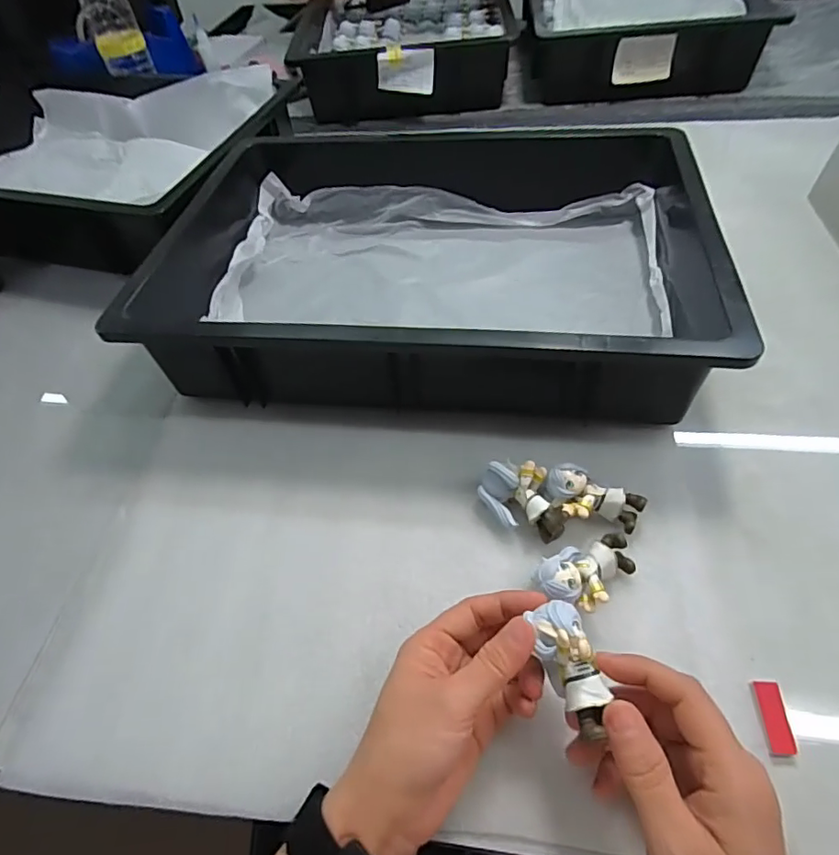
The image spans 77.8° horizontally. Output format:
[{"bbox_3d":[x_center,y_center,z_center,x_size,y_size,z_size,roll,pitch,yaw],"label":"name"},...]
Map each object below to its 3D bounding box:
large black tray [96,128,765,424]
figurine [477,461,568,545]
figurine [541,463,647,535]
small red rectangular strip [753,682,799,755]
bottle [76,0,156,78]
[{"bbox_3d":[0.009,-0.166,0.482,0.458,0.105,0.348,5,54,10],"label":"large black tray"},{"bbox_3d":[0.068,0.053,0.350,0.043,0.036,0.053,-15,54,-6],"label":"figurine"},{"bbox_3d":[0.113,0.050,0.345,0.062,0.024,0.032,21,58,21],"label":"figurine"},{"bbox_3d":[0.188,0.154,0.276,0.013,0.005,0.033,0,53,7],"label":"small red rectangular strip"},{"bbox_3d":[-0.451,-0.591,0.735,0.076,0.149,0.068,-28,55,-14],"label":"bottle"}]

